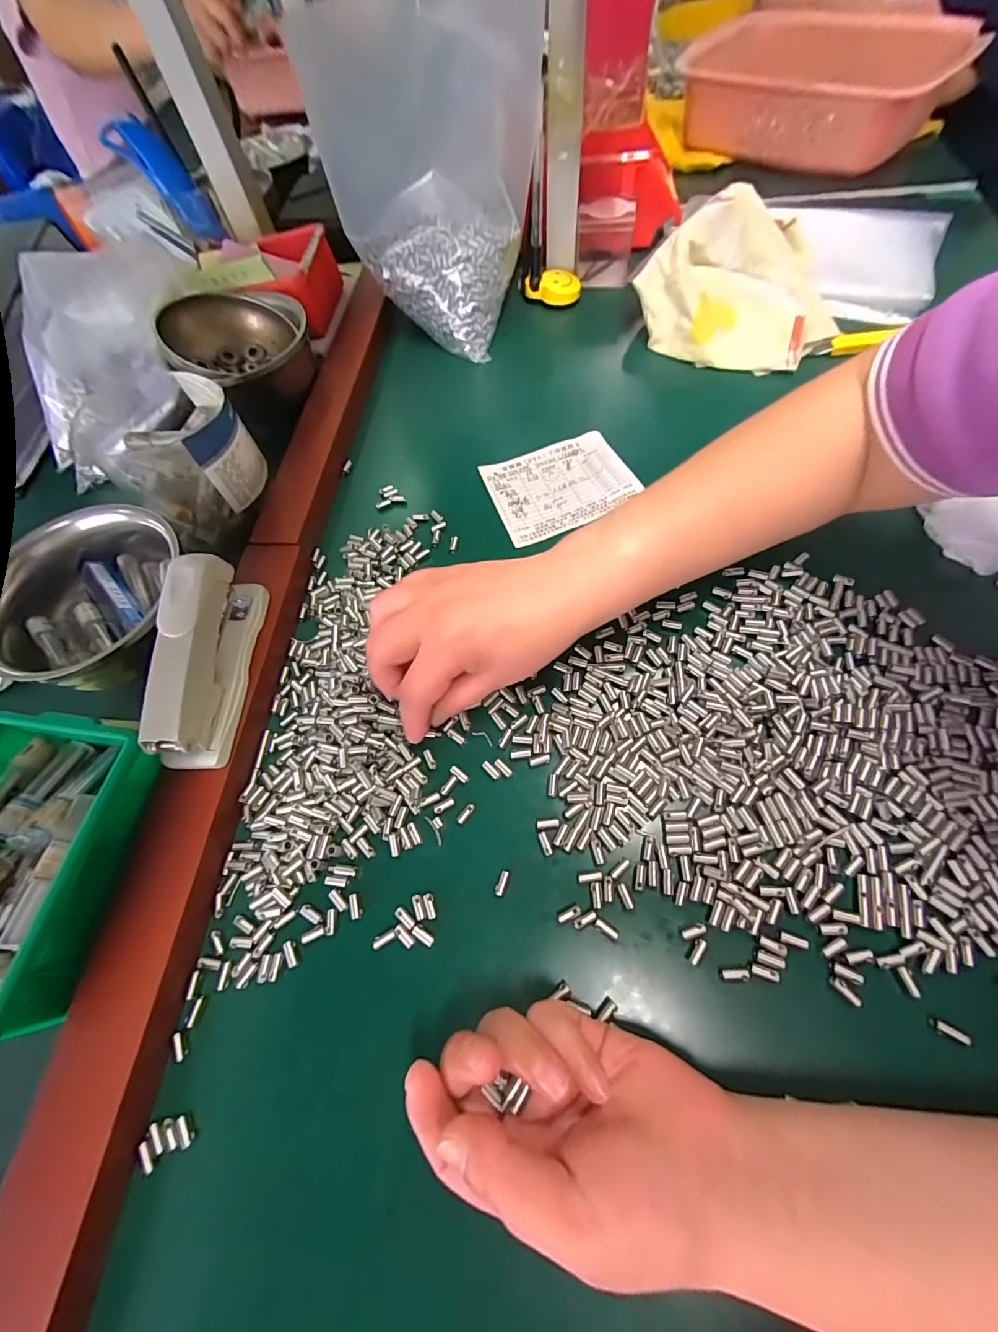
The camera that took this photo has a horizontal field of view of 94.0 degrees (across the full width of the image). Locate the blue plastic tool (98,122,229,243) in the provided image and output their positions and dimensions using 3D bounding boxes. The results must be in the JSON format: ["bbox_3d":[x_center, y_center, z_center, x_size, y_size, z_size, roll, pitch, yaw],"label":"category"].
[{"bbox_3d":[-0.325,-0.482,0.462,0.037,0.108,0.038,-1,57,47],"label":"blue plastic tool"}]

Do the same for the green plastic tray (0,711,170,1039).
[{"bbox_3d":[-0.253,0.102,0.248,0.105,0.043,0.146,6,64,8],"label":"green plastic tray"}]

